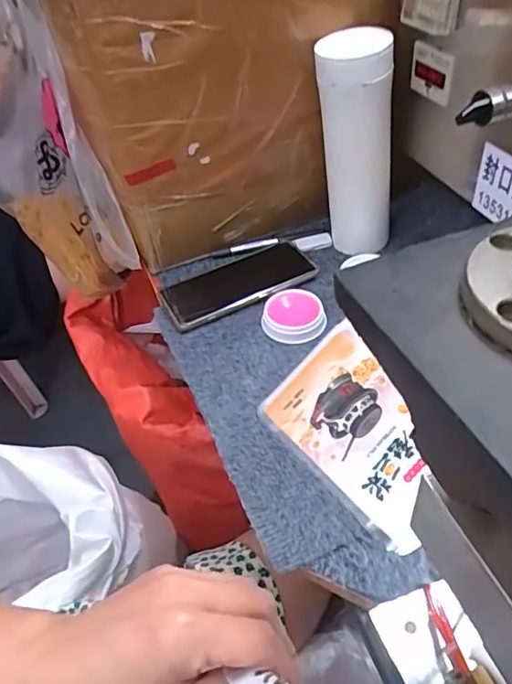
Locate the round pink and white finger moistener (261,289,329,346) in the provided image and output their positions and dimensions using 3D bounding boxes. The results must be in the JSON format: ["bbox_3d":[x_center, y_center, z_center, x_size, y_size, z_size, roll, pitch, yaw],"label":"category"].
[{"bbox_3d":[0.036,-0.026,0.518,0.058,0.018,0.056,-9,44,-2],"label":"round pink and white finger moistener"}]

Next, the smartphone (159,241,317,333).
[{"bbox_3d":[-0.020,-0.065,0.561,0.154,0.013,0.078,-21,46,-14],"label":"smartphone"}]

